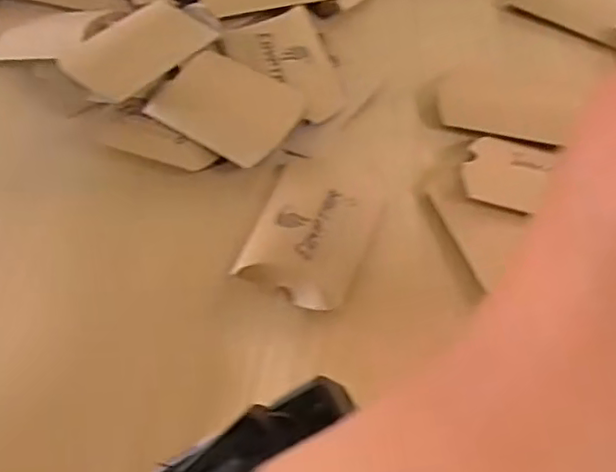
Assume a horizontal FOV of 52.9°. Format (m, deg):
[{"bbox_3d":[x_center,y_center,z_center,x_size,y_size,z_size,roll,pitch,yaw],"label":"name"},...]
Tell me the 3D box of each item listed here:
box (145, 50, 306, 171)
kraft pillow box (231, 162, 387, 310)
[{"bbox_3d":[-0.047,-0.075,0.362,0.080,0.018,0.057,30,62,23],"label":"box"},{"bbox_3d":[0.003,-0.004,0.320,0.057,0.014,0.082,15,57,14],"label":"kraft pillow box"}]

